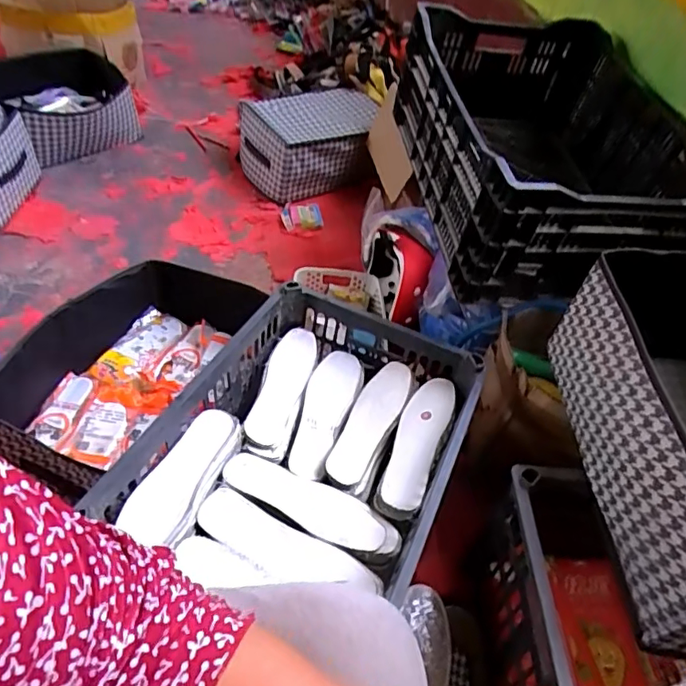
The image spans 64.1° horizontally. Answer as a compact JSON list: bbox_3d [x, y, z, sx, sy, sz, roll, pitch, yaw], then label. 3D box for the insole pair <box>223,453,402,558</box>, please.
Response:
[{"bbox_3d":[-0.041,0.202,0.694,0.233,0.021,0.075,20,48,11],"label":"insole pair"}]

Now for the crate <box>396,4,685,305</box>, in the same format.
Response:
[{"bbox_3d":[0.375,-0.344,1.006,0.444,0.262,0.555,-2,48,-9],"label":"crate"}]

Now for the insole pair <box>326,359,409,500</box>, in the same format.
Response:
[{"bbox_3d":[0.039,0.112,0.792,0.067,0.019,0.221,22,48,13],"label":"insole pair"}]

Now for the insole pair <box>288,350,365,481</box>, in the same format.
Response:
[{"bbox_3d":[-0.026,0.099,0.810,0.072,0.011,0.226,15,47,7],"label":"insole pair"}]

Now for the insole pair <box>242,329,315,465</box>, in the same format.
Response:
[{"bbox_3d":[-0.091,0.066,0.818,0.064,0.019,0.231,12,47,3],"label":"insole pair"}]

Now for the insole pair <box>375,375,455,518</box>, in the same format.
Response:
[{"bbox_3d":[0.103,0.144,0.769,0.062,0.037,0.227,19,48,10],"label":"insole pair"}]

